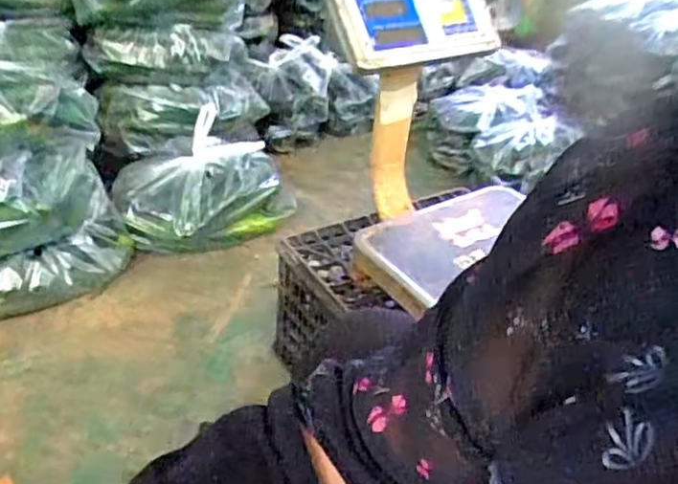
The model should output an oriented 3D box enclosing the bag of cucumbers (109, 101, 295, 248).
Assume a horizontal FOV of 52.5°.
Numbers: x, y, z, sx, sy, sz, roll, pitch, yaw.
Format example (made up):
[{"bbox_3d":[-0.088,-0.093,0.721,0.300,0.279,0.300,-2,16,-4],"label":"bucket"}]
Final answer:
[{"bbox_3d":[-0.274,-0.109,1.419,0.325,0.168,0.291,9,35,7],"label":"bag of cucumbers"}]

